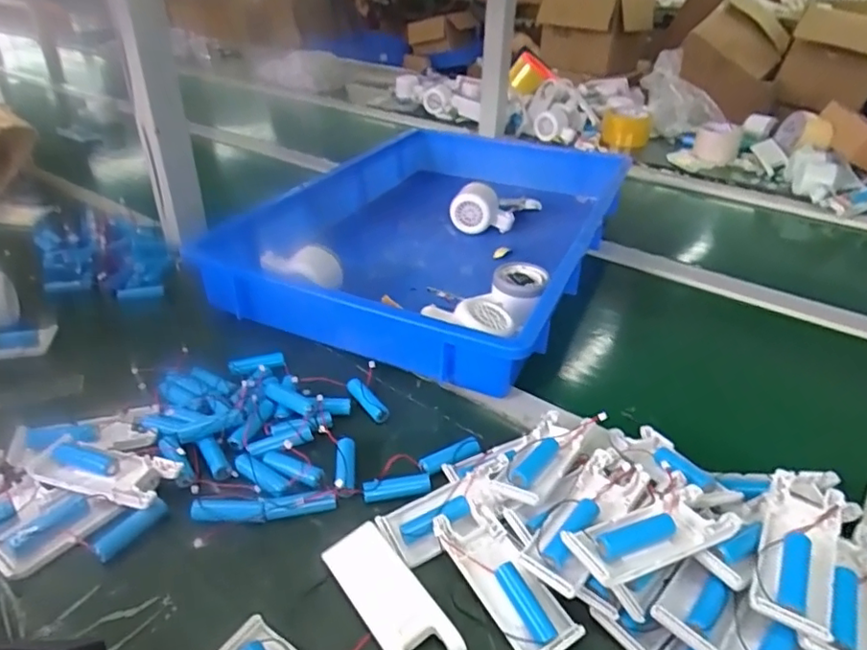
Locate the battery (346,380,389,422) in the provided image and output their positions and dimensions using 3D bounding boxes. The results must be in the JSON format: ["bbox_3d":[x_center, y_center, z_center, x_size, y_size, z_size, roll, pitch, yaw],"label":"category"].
[{"bbox_3d":[-0.059,0.066,0.513,0.016,0.015,0.046,-30,63,-36],"label":"battery"}]

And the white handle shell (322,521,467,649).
[{"bbox_3d":[-0.028,0.168,0.359,0.038,0.018,0.102,-23,41,-30],"label":"white handle shell"}]

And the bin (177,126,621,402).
[{"bbox_3d":[0.021,-0.128,0.738,0.372,0.091,0.525,17,38,22],"label":"bin"}]

